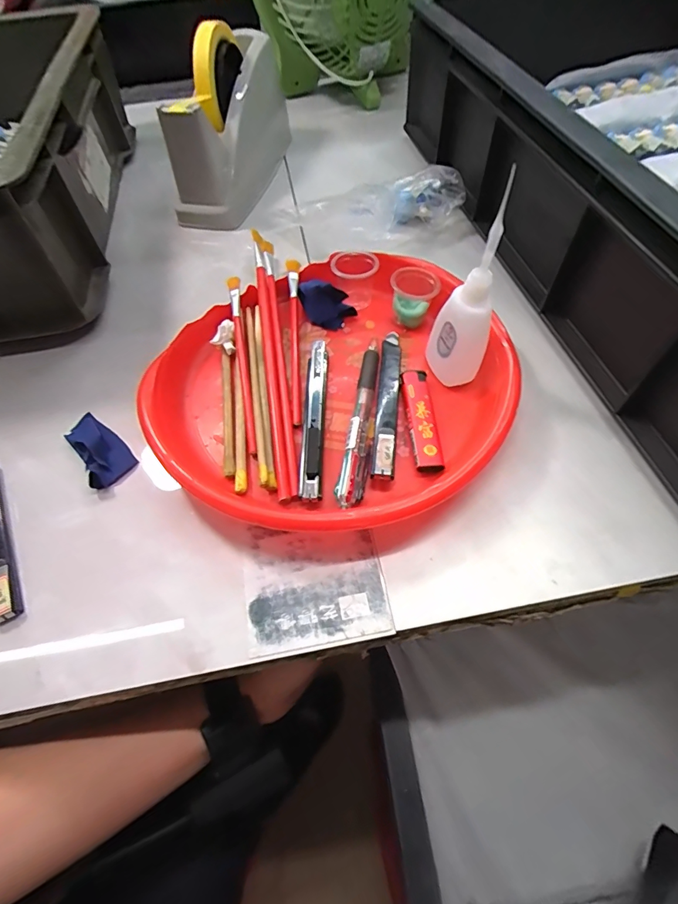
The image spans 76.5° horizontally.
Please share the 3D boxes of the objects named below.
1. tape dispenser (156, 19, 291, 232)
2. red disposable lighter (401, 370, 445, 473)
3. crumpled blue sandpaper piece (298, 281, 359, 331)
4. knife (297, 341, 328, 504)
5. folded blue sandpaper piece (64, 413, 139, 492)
[{"bbox_3d":[-0.116,-0.362,0.460,0.075,0.117,0.231,8,61,8],"label":"tape dispenser"},{"bbox_3d":[0.057,-0.023,0.296,0.019,0.008,0.079,-5,60,0],"label":"red disposable lighter"},{"bbox_3d":[-0.014,-0.121,0.349,0.048,0.023,0.028,21,63,14],"label":"crumpled blue sandpaper piece"},{"bbox_3d":[-0.018,-0.028,0.303,0.015,0.008,0.135,0,60,3],"label":"knife"},{"bbox_3d":[-0.171,-0.004,0.302,0.031,0.014,0.063,-40,65,-18],"label":"folded blue sandpaper piece"}]

